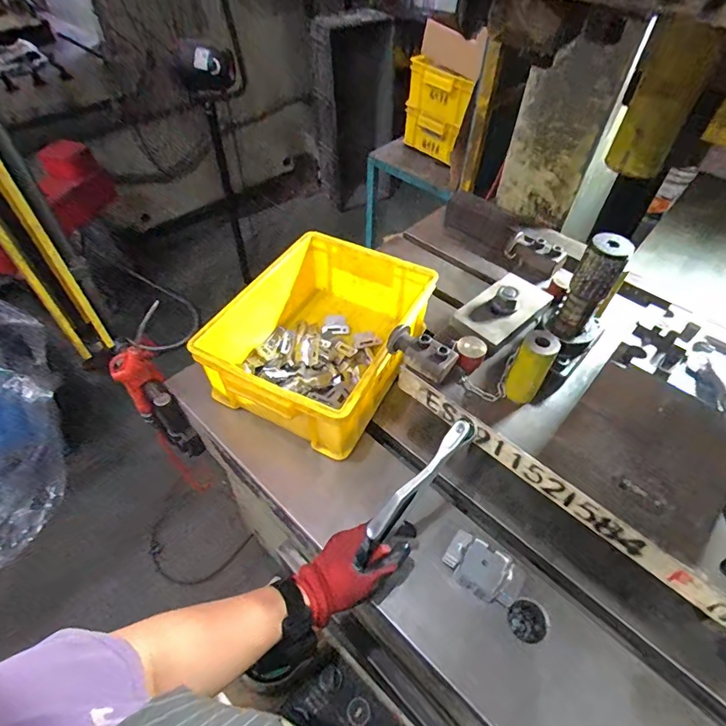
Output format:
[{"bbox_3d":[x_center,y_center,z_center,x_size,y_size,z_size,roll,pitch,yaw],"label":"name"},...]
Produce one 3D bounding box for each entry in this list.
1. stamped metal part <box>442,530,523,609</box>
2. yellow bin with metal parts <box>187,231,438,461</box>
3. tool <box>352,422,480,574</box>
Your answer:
[{"bbox_3d":[0.146,0.252,0.531,0.092,0.034,0.058,30,55,22],"label":"stamped metal part"},{"bbox_3d":[-0.063,-0.045,0.711,0.261,0.130,0.348,20,52,14],"label":"yellow bin with metal parts"},{"bbox_3d":[0.058,0.145,0.492,0.023,0.032,0.200,41,98,28],"label":"tool"}]

